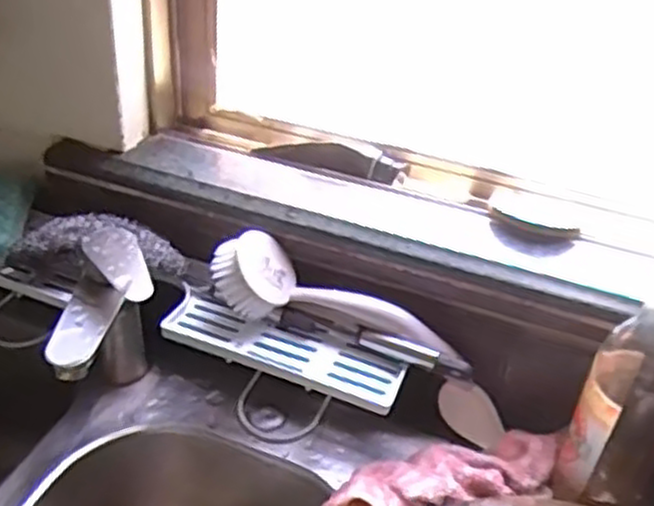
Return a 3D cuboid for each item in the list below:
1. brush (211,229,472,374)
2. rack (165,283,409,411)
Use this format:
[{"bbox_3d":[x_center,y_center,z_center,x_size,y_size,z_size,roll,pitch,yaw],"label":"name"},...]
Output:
[{"bbox_3d":[0.009,0.050,0.663,0.231,0.056,0.067,22,37,3],"label":"brush"},{"bbox_3d":[-0.037,0.081,0.666,0.209,0.022,0.069,15,37,14],"label":"rack"}]

